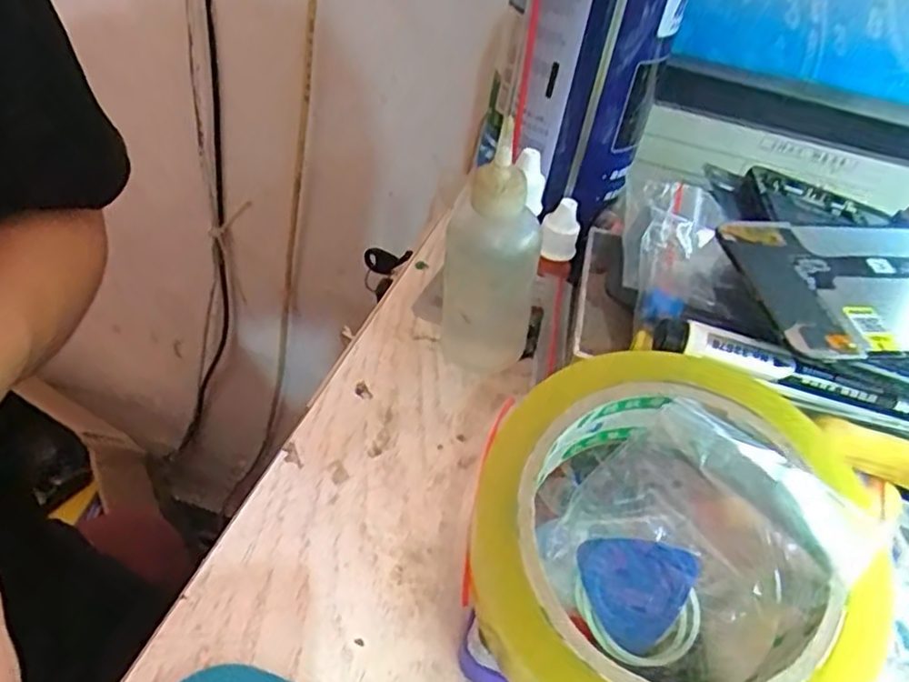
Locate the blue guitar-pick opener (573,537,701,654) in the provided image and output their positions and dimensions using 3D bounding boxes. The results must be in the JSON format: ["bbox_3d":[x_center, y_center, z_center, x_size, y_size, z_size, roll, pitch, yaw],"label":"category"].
[{"bbox_3d":[0.045,0.064,0.181,0.027,0.029,0.004,23,8,15],"label":"blue guitar-pick opener"}]

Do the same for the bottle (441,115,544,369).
[{"bbox_3d":[0.014,-0.032,0.269,0.036,0.097,0.028,11,41,-1],"label":"bottle"}]

